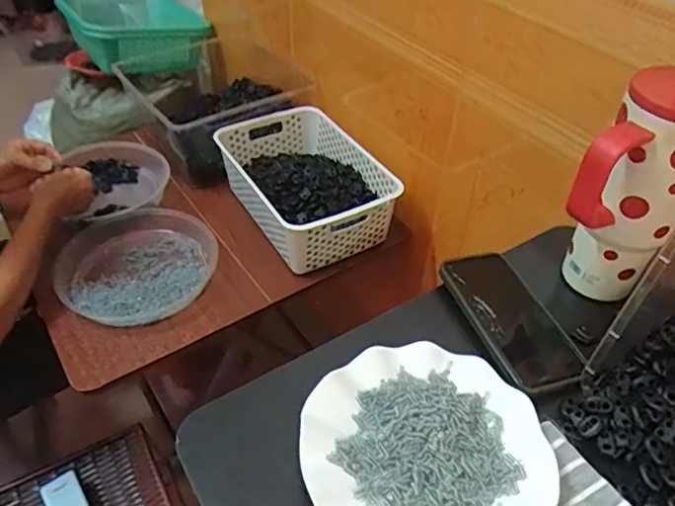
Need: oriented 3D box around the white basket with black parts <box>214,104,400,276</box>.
[{"bbox_3d":[-0.053,-0.121,0.943,0.211,0.097,0.317,-20,48,-21],"label":"white basket with black parts"}]

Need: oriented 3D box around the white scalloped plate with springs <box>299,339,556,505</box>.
[{"bbox_3d":[0.066,0.149,0.428,0.179,0.017,0.178,-1,45,1],"label":"white scalloped plate with springs"}]

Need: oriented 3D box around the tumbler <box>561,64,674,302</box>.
[{"bbox_3d":[0.259,-0.046,0.483,0.082,0.207,0.098,30,53,28],"label":"tumbler"}]

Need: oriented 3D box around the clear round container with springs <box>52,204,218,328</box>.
[{"bbox_3d":[-0.304,0.012,0.853,0.224,0.033,0.225,1,44,-1],"label":"clear round container with springs"}]

